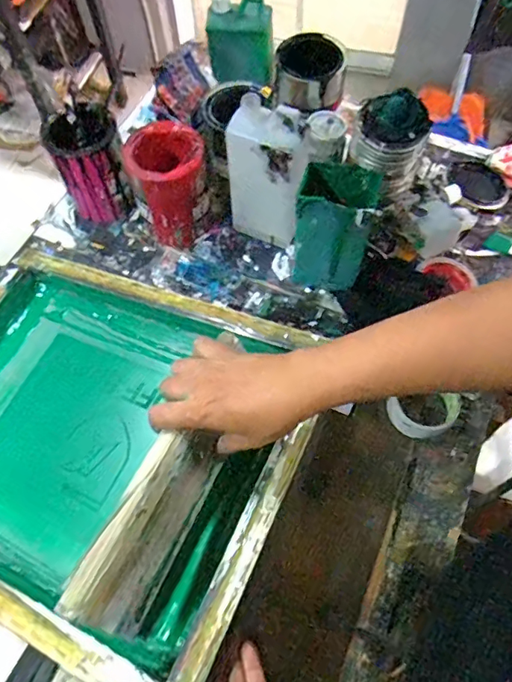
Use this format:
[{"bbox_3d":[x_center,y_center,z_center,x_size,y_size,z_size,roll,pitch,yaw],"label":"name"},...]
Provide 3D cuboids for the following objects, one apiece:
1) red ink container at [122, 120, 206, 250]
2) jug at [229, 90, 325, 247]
[{"bbox_3d":[-0.126,-0.228,0.749,0.112,0.147,0.114,-21,65,-8],"label":"red ink container"},{"bbox_3d":[0.026,-0.222,0.688,0.110,0.201,0.064,21,66,10],"label":"jug"}]

